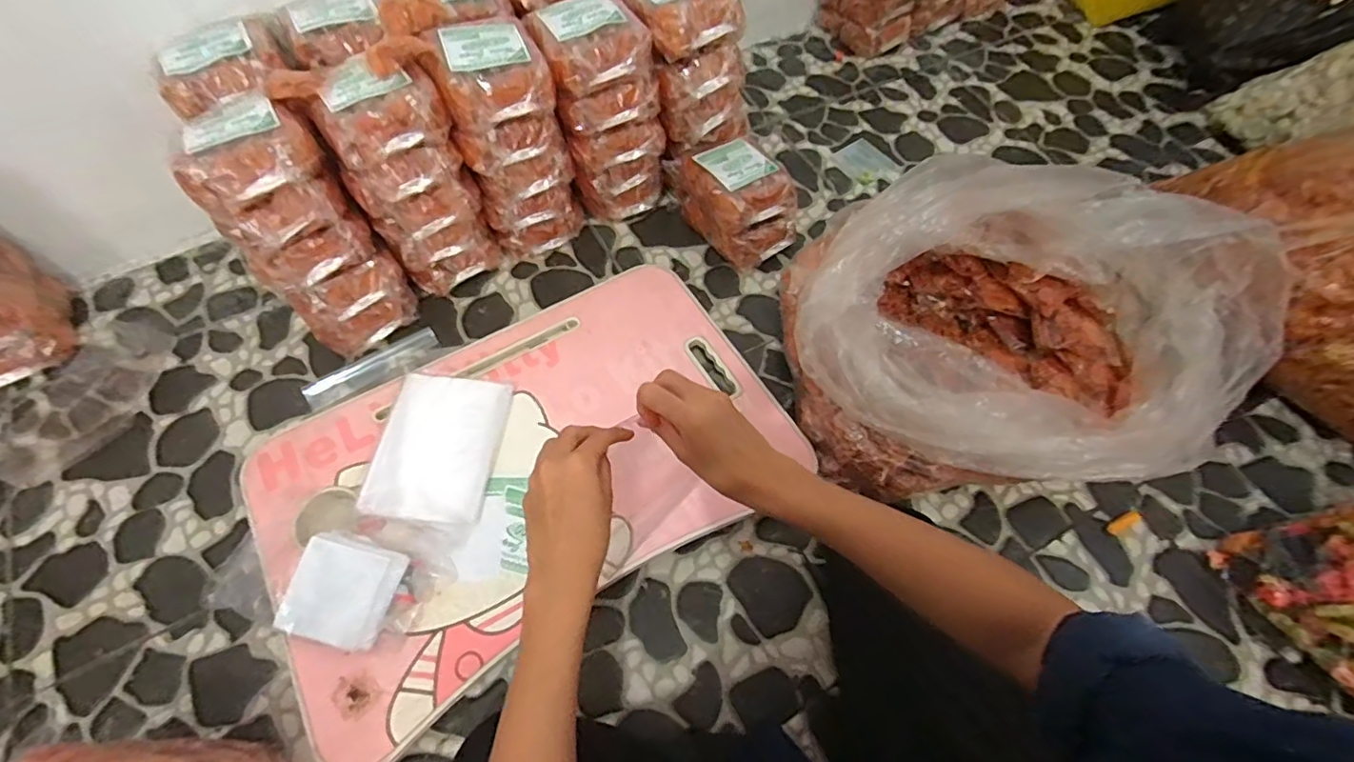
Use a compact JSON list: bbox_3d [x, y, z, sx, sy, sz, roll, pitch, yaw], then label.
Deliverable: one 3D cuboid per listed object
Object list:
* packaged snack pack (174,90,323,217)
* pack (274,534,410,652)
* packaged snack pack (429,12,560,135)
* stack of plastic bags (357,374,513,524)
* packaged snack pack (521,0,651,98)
[{"bbox_3d":[-0.468,-0.258,0.620,0.132,0.050,0.143,-27,65,-17],"label":"packaged snack pack"},{"bbox_3d":[-0.343,0.215,0.590,0.107,0.033,0.102,13,61,5],"label":"pack"},{"bbox_3d":[-0.229,-0.380,0.695,0.133,0.054,0.144,-22,64,-14],"label":"packaged snack pack"},{"bbox_3d":[-0.282,0.073,0.676,0.128,0.030,0.179,6,61,1],"label":"stack of plastic bags"},{"bbox_3d":[-0.112,-0.437,0.727,0.136,0.055,0.134,-18,63,-12],"label":"packaged snack pack"}]

